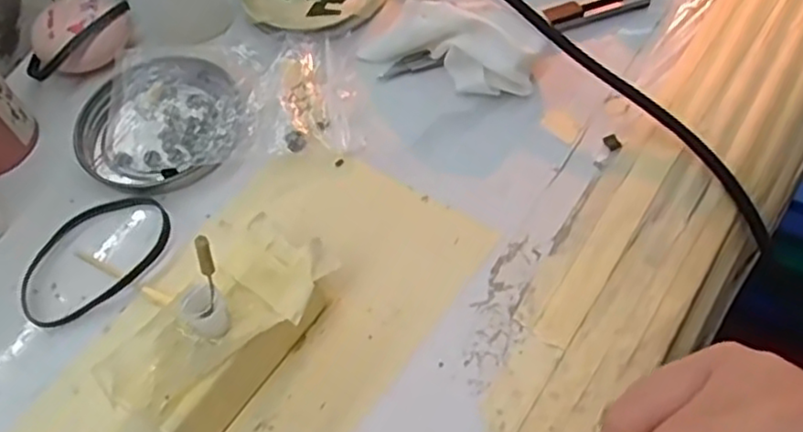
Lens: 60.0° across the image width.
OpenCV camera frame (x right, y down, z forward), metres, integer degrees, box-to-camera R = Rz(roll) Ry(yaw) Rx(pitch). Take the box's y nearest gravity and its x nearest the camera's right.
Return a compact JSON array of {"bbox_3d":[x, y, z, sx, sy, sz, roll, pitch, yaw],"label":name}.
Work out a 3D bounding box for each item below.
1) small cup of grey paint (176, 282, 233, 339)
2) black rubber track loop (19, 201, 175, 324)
[{"bbox_3d":[-0.067,0.034,0.240,0.015,0.018,0.012,-35,60,-15],"label":"small cup of grey paint"},{"bbox_3d":[-0.135,0.016,0.304,0.070,0.004,0.048,-33,61,-15],"label":"black rubber track loop"}]

